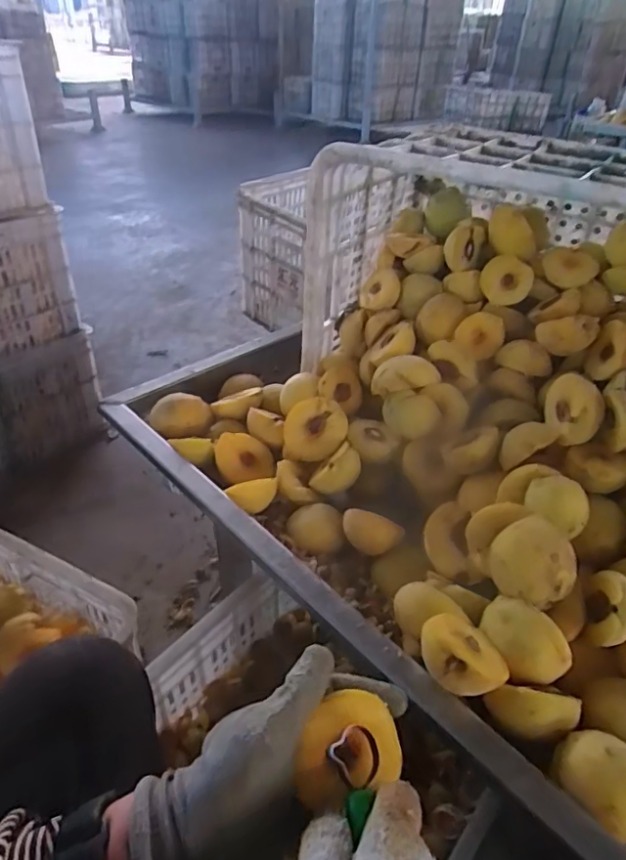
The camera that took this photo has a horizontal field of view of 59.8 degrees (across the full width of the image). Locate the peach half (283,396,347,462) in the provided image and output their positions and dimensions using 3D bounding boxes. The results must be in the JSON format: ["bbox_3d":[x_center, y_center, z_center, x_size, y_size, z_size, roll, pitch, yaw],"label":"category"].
[{"bbox_3d":[0.004,0.000,0.658,0.073,0.073,0.036,3,-3,10],"label":"peach half"}]

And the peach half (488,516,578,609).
[{"bbox_3d":[0.194,0.114,0.480,0.072,0.039,0.065,-47,39,-19],"label":"peach half"}]

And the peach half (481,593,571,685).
[{"bbox_3d":[0.174,0.172,0.455,0.051,0.026,0.071,-9,40,-19],"label":"peach half"}]

